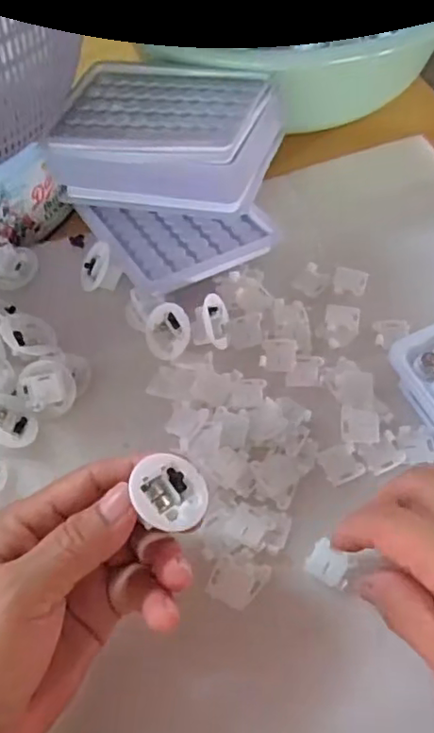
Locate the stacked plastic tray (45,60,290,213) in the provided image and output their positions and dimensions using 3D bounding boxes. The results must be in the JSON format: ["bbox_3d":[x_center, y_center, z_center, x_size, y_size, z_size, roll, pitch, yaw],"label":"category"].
[{"bbox_3d":[-0.032,-0.147,0.376,0.132,0.050,0.101,17,62,11],"label":"stacked plastic tray"}]

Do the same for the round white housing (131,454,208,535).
[{"bbox_3d":[-0.020,0.053,0.245,0.029,0.012,0.033,10,49,-21],"label":"round white housing"}]

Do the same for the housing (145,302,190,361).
[{"bbox_3d":[-0.029,-0.020,0.350,0.033,0.005,0.032,-1,88,38],"label":"housing"}]

